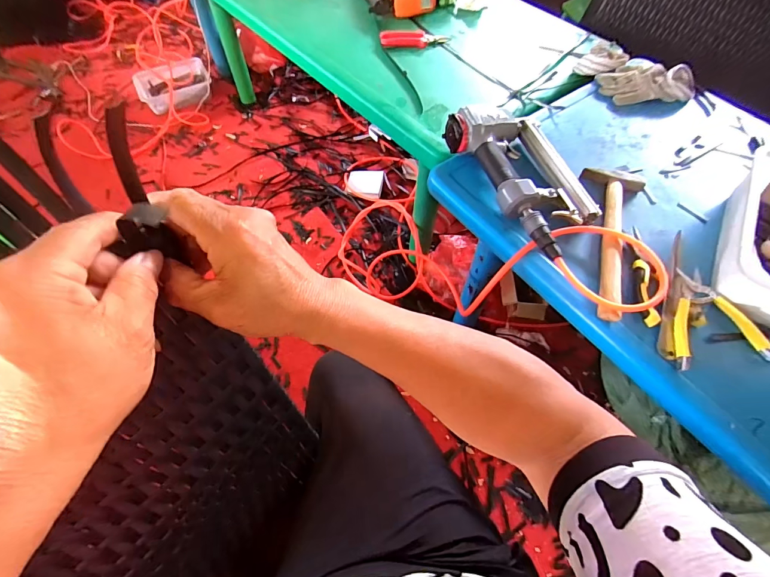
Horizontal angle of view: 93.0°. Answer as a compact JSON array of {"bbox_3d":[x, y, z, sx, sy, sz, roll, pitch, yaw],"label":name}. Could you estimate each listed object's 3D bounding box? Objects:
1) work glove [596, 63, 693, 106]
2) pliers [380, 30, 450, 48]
[{"bbox_3d":[0.516,-0.407,0.723,0.185,0.036,0.111,-13,62,-7],"label":"work glove"},{"bbox_3d":[0.069,-0.568,0.829,0.155,0.025,0.046,-13,62,-7],"label":"pliers"}]

